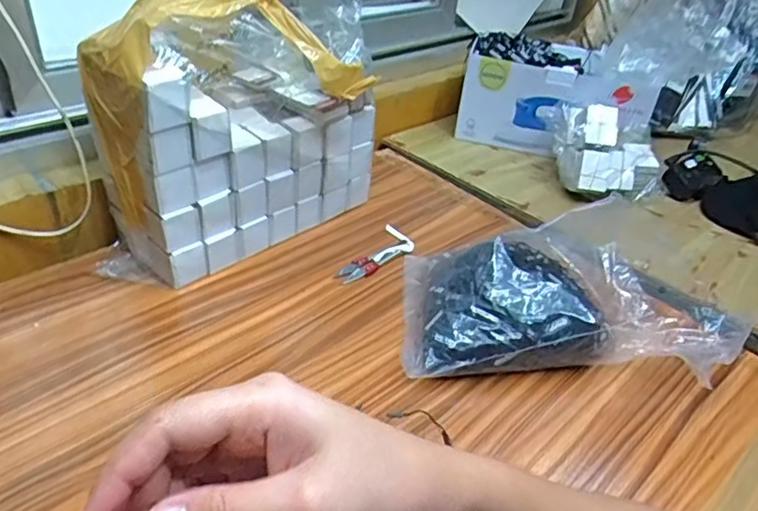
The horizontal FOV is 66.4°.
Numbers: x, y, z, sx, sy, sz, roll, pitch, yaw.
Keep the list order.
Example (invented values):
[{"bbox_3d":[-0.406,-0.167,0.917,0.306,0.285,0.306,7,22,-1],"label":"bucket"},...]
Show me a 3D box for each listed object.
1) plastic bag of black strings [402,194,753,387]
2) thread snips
[{"bbox_3d":[0.184,0.037,0.563,0.309,0.093,0.157,4,37,-4],"label":"plastic bag of black strings"},{"bbox_3d":[0.001,0.001,0.656,0.046,0.012,0.113,24,40,22],"label":"thread snips"}]

